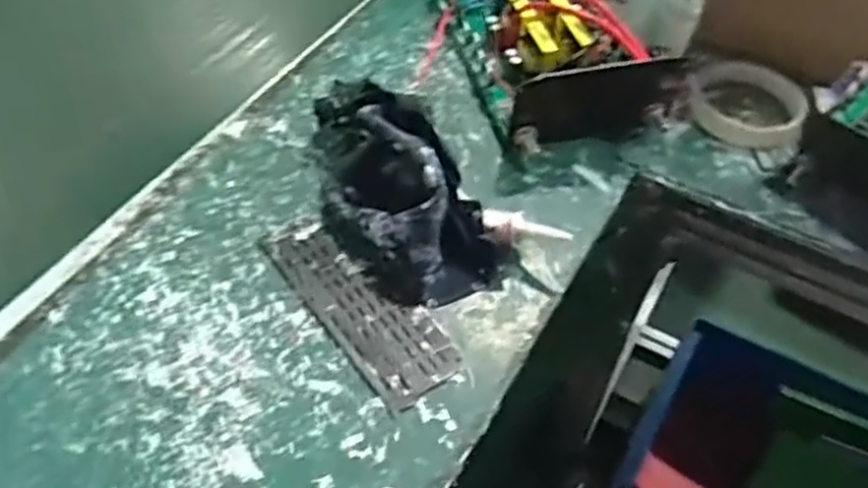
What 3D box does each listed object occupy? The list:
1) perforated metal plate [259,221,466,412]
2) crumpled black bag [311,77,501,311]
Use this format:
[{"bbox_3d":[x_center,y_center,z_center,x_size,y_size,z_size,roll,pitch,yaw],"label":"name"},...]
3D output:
[{"bbox_3d":[-0.047,0.037,0.474,0.054,0.004,0.148,-32,61,-23],"label":"perforated metal plate"},{"bbox_3d":[-0.034,-0.051,0.506,0.091,0.060,0.188,-20,55,-18],"label":"crumpled black bag"}]

